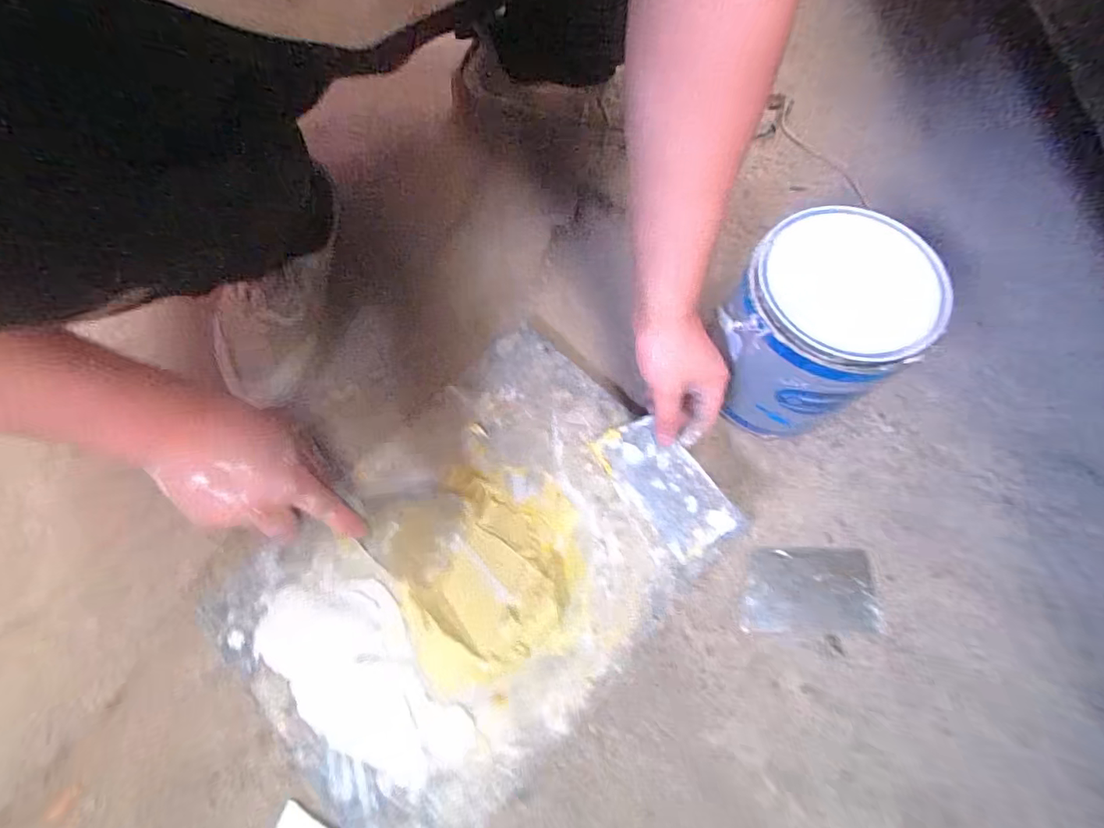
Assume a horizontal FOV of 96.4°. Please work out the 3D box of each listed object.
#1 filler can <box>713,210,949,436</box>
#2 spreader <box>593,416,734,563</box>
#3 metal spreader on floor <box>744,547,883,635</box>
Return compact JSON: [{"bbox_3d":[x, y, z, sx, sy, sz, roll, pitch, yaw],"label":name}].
[{"bbox_3d":[0.228,-0.073,0.461,0.143,0.171,0.139,0,73,-1],"label":"filler can"},{"bbox_3d":[0.107,0.065,0.477,0.072,0.008,0.142,-45,75,23],"label":"spreader"},{"bbox_3d":[0.245,0.169,0.476,0.126,0.005,0.076,1,72,0],"label":"metal spreader on floor"}]

